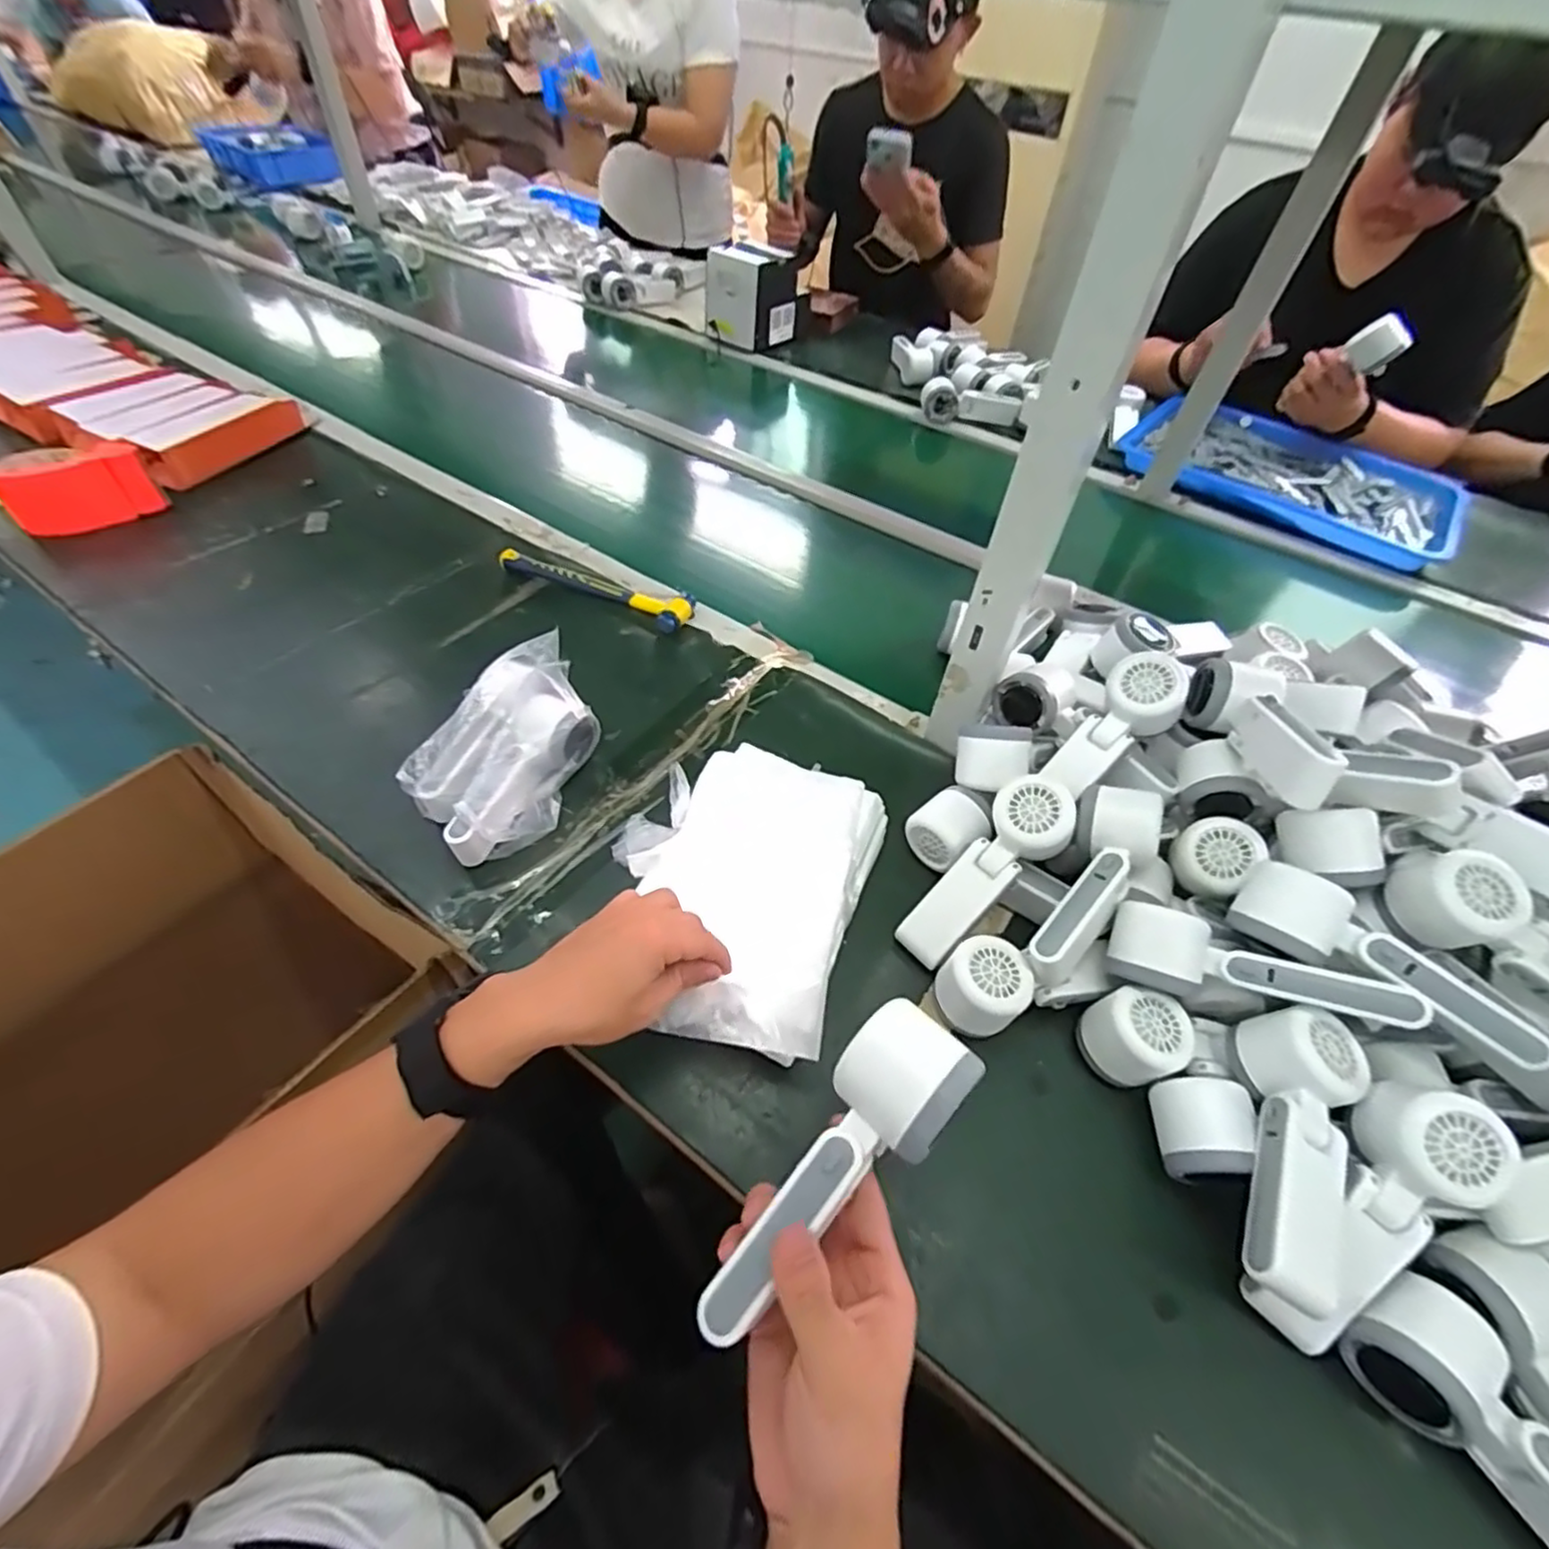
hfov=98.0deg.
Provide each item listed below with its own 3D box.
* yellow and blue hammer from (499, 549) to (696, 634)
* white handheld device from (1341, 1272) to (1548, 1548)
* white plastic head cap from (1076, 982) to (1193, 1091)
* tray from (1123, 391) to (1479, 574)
[{"bbox_3d":[-0.209,-0.216,0.774,0.238,0.022,0.052,21,52,12],"label":"yellow and blue hammer"},{"bbox_3d":[0.381,0.343,0.341,0.064,0.045,0.165,-33,60,-27],"label":"white handheld device"},{"bbox_3d":[0.249,0.183,0.467,0.055,0.054,0.056,2,51,-3],"label":"white plastic head cap"},{"bbox_3d":[0.814,-0.470,1.076,0.484,0.069,0.321,31,55,19],"label":"tray"}]

